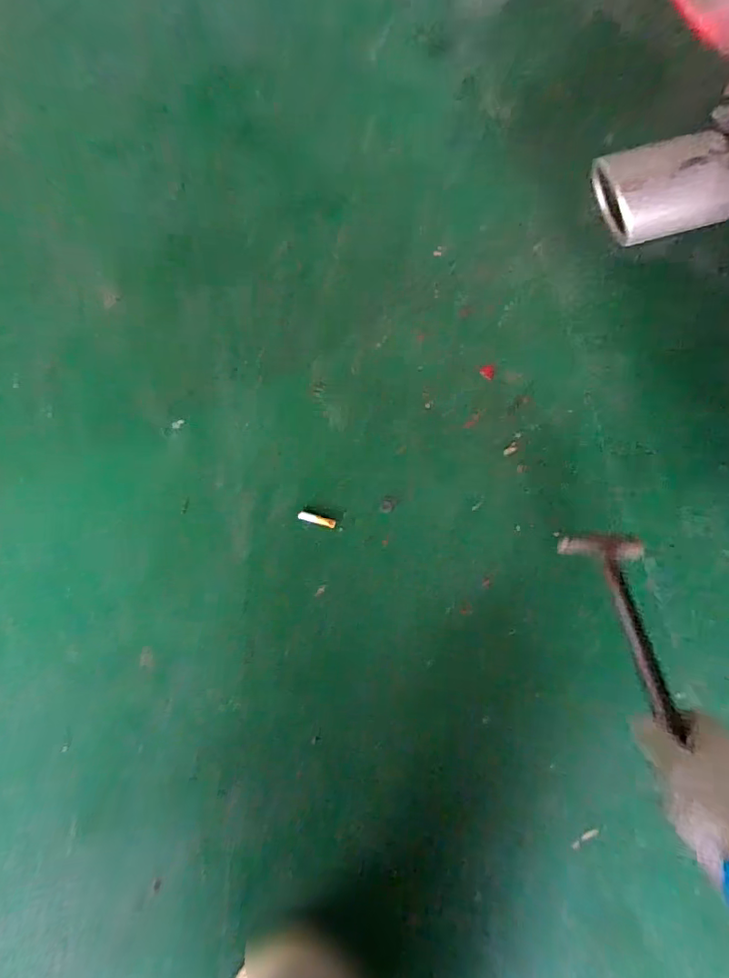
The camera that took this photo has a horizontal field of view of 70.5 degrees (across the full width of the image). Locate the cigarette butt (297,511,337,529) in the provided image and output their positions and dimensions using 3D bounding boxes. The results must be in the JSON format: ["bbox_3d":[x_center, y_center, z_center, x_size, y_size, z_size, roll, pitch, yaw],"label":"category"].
[{"bbox_3d":[-0.060,0.038,0.653,0.047,0.004,0.012,15,74,3],"label":"cigarette butt"}]

